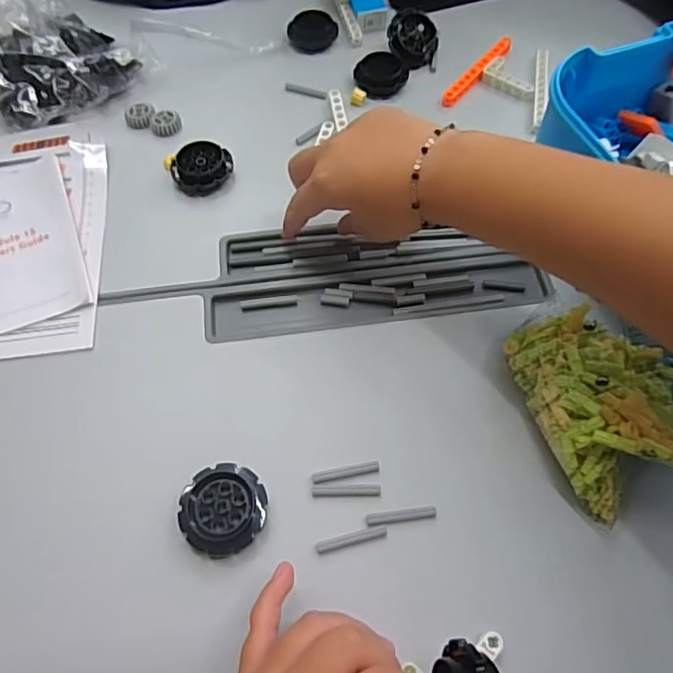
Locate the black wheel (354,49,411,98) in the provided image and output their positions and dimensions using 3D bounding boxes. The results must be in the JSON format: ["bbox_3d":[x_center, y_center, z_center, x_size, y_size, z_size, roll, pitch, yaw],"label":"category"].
[{"bbox_3d":[0.041,-0.238,0.504,0.048,0.015,0.048,0,62,0],"label":"black wheel"}]

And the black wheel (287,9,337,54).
[{"bbox_3d":[-0.024,-0.296,0.536,0.044,0.015,0.044,0,62,0],"label":"black wheel"}]

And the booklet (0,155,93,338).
[{"bbox_3d":[-0.246,-0.064,0.408,0.108,0.006,0.147,-19,63,-12],"label":"booklet"}]

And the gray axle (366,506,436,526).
[{"bbox_3d":[0.037,0.102,0.317,0.039,0.004,0.007,-6,63,-4],"label":"gray axle"}]

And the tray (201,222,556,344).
[{"bbox_3d":[0.026,-0.048,0.407,0.236,0.008,0.087,-6,63,-4],"label":"tray"}]

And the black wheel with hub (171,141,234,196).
[{"bbox_3d":[-0.108,-0.134,0.445,0.043,0.017,0.044,0,62,0],"label":"black wheel with hub"}]

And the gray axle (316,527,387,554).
[{"bbox_3d":[0.009,0.114,0.313,0.040,0.004,0.006,-13,63,-7],"label":"gray axle"}]

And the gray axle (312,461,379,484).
[{"bbox_3d":[0.006,0.080,0.329,0.040,0.004,0.006,-10,63,-5],"label":"gray axle"}]

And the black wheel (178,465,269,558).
[{"bbox_3d":[-0.064,0.097,0.314,0.047,0.013,0.046,0,62,0],"label":"black wheel"}]

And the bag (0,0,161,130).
[{"bbox_3d":[-0.261,-0.259,0.493,0.153,0.047,0.134,42,69,19],"label":"bag"}]

